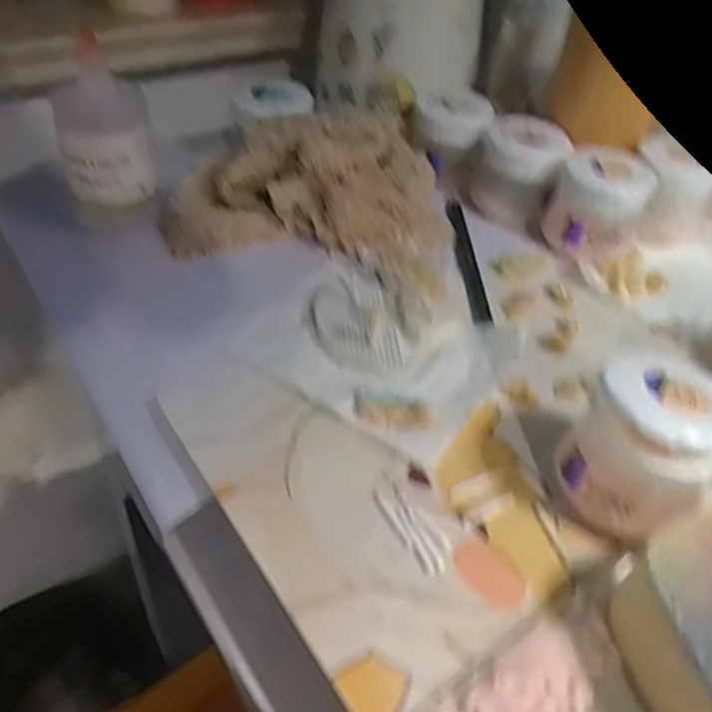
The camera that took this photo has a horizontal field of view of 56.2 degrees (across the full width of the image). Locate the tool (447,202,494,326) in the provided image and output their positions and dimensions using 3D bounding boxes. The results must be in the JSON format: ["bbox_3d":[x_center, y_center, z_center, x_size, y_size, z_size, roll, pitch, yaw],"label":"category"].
[{"bbox_3d":[0.062,-0.055,0.372,0.012,0.008,0.118,2,44,-3],"label":"tool"}]

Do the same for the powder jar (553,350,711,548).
[{"bbox_3d":[0.104,0.034,0.242,0.049,0.056,0.057,36,52,29],"label":"powder jar"}]

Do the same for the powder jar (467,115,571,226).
[{"bbox_3d":[0.099,-0.118,0.412,0.055,0.045,0.046,14,44,9],"label":"powder jar"}]

